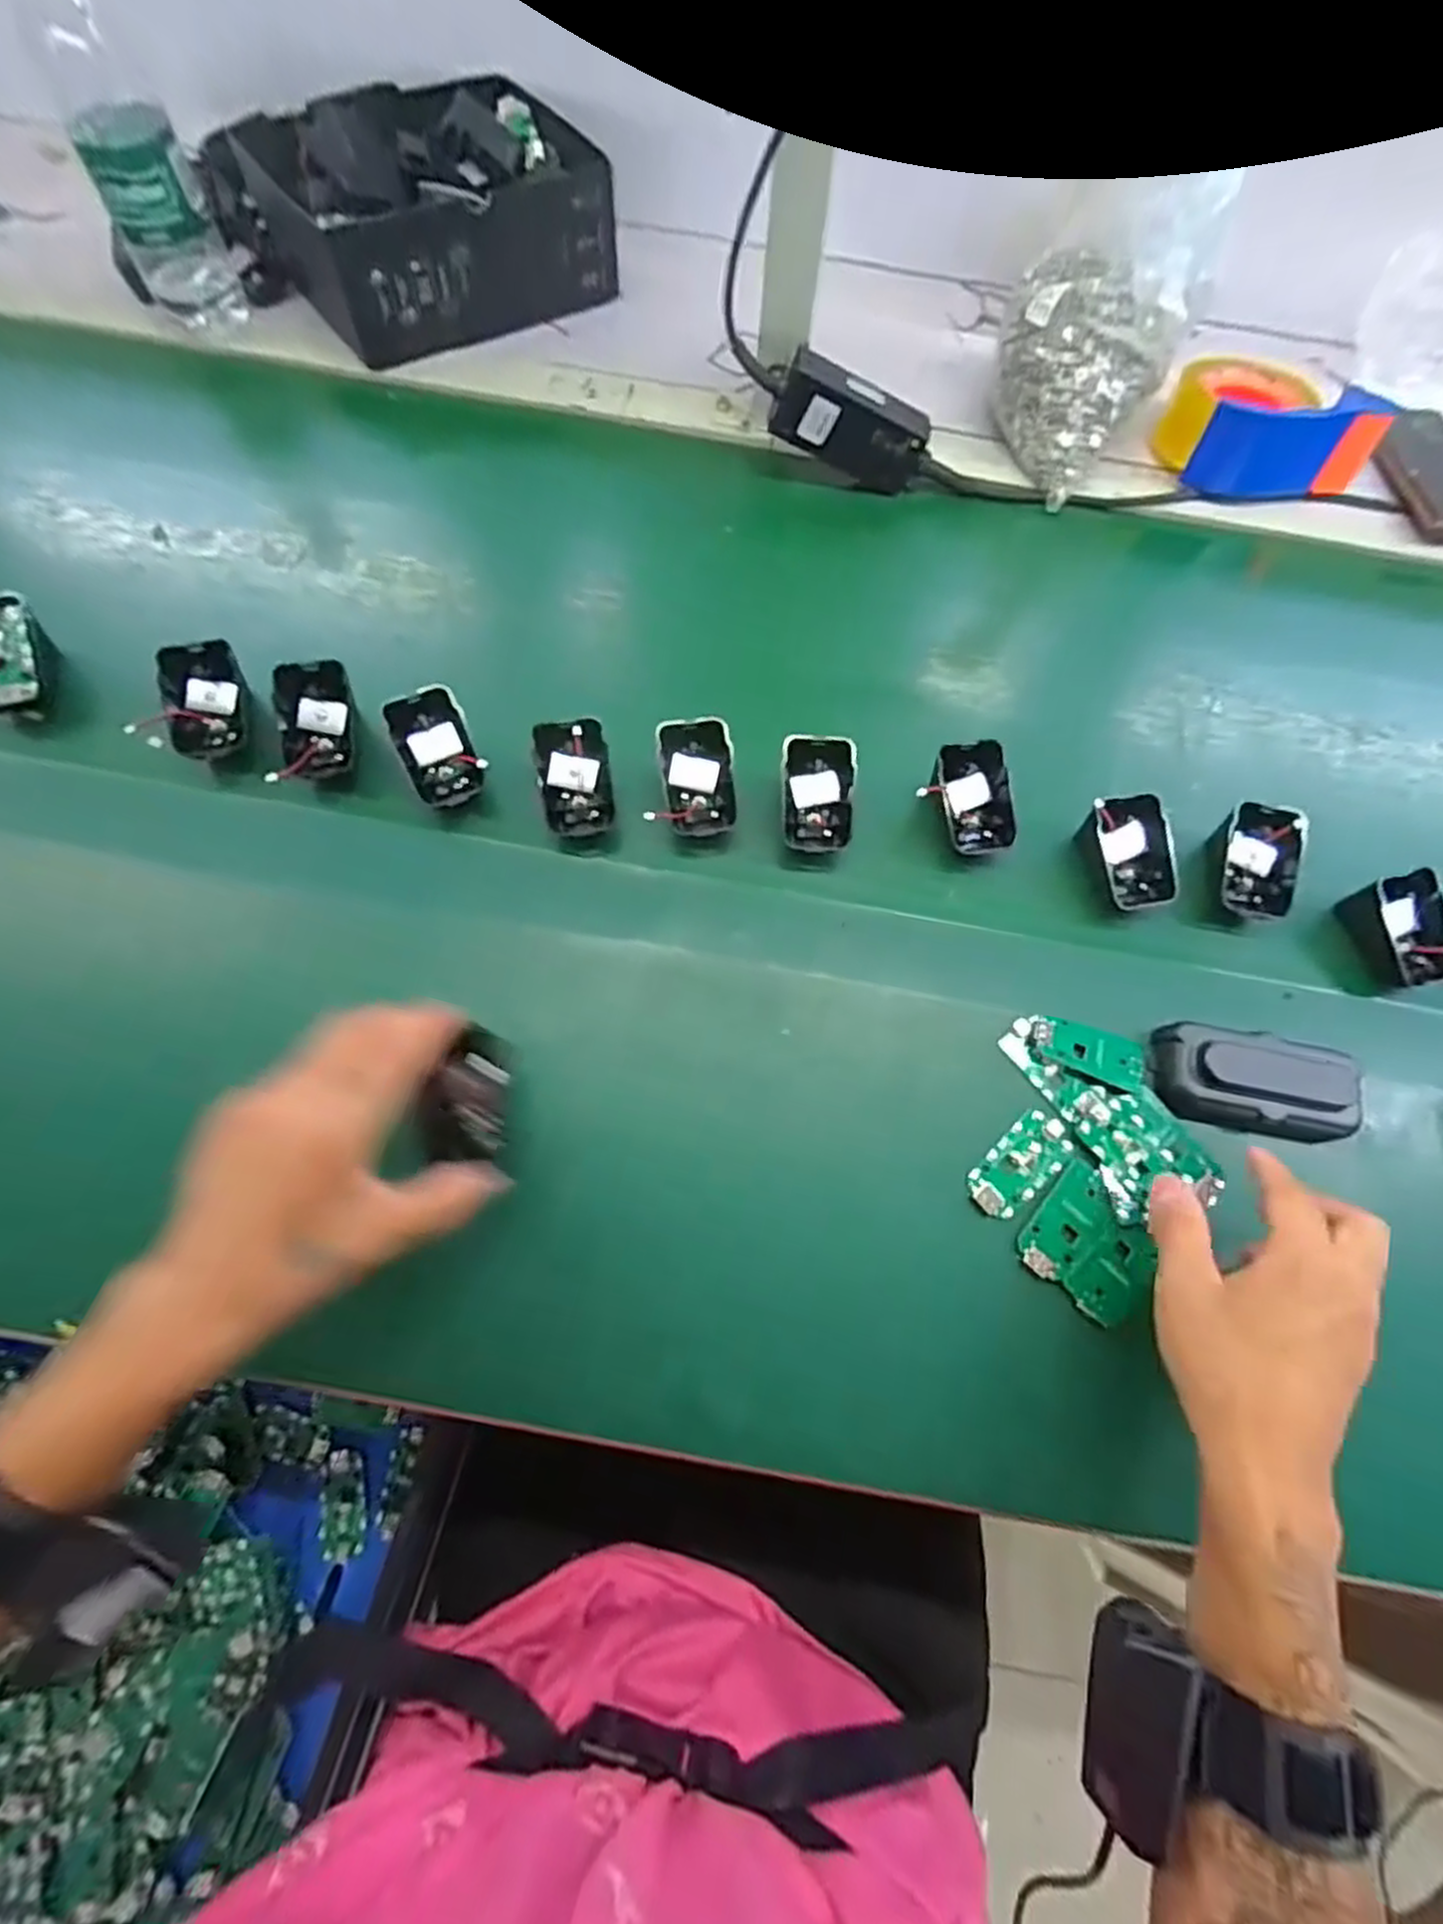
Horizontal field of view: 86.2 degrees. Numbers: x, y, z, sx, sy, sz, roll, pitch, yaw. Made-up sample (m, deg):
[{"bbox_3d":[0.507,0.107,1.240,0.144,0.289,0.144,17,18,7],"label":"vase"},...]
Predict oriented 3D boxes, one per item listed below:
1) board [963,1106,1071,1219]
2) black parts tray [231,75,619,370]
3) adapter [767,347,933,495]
[{"bbox_3d":[0.159,0.108,0.412,0.064,0.007,0.031,-39,74,-16],"label":"board"},{"bbox_3d":[-0.226,-0.618,0.631,0.254,0.089,0.177,-34,73,-15],"label":"black parts tray"},{"bbox_3d":[0.099,-0.398,0.574,0.119,0.052,0.030,18,67,-17],"label":"adapter"}]

